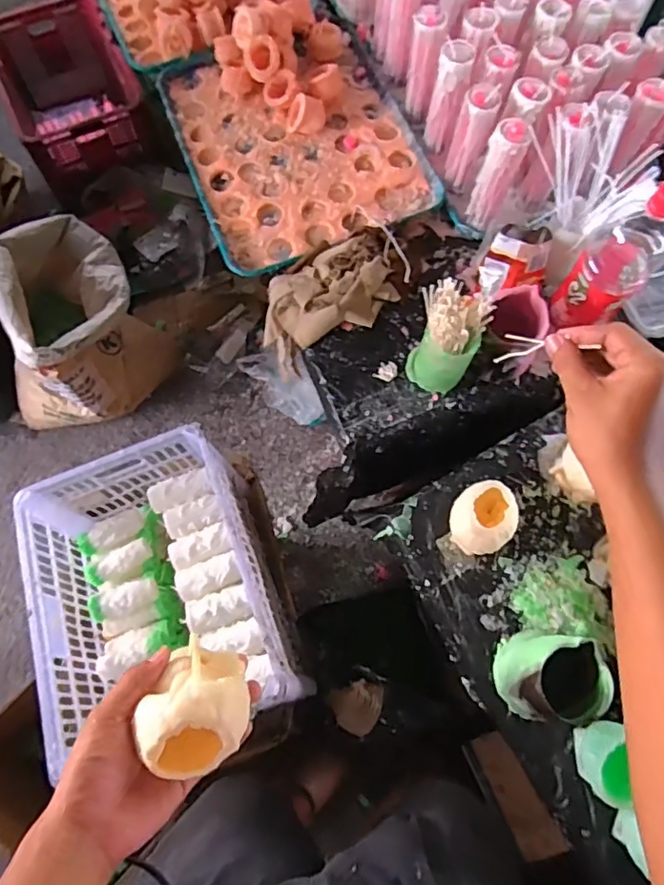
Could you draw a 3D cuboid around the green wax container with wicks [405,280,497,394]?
[{"bbox_3d":[0.141,-0.124,0.705,0.077,0.148,0.073,0,72,0],"label":"green wax container with wicks"}]

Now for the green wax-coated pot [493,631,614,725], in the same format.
[{"bbox_3d":[0.227,0.248,0.593,0.080,0.110,0.081,0,72,0],"label":"green wax-coated pot"}]

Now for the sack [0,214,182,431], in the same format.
[{"bbox_3d":[-0.577,-0.259,1.302,0.276,0.416,0.402,18,73,6],"label":"sack"}]

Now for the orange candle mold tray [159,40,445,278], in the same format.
[{"bbox_3d":[-0.056,-0.470,0.878,0.335,0.029,0.418,-19,72,-6],"label":"orange candle mold tray"}]

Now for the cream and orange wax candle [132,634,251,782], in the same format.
[{"bbox_3d":[-0.098,0.196,0.415,0.074,0.069,0.076,21,73,7],"label":"cream and orange wax candle"}]

